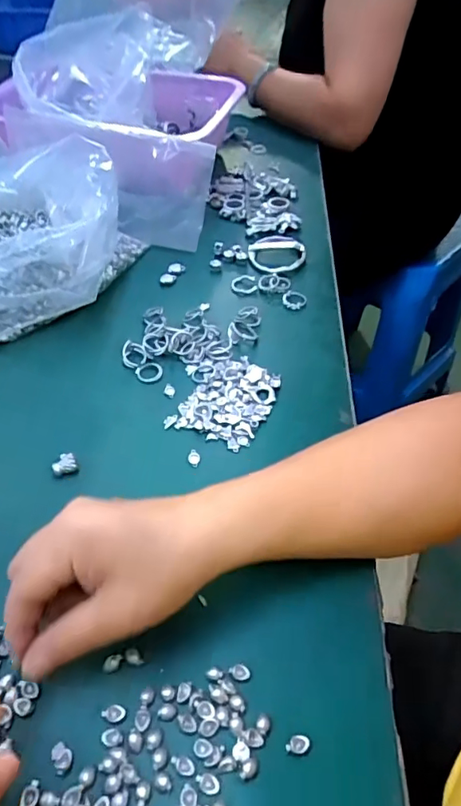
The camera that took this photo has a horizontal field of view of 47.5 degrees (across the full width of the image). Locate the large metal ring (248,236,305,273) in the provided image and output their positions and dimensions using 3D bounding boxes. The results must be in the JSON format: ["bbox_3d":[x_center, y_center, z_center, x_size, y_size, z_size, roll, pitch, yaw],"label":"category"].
[{"bbox_3d":[0.049,-0.159,0.553,0.057,0.010,0.070,-8,48,-9],"label":"large metal ring"}]

